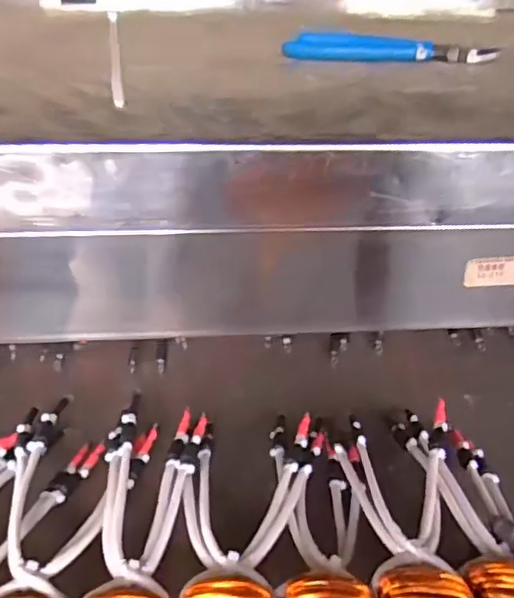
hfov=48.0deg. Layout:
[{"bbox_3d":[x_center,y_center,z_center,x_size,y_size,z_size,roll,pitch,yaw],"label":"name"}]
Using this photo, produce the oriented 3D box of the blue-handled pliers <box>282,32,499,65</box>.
[{"bbox_3d":[0.097,-0.184,0.426,0.148,0.011,0.053,7,33,7],"label":"blue-handled pliers"}]

